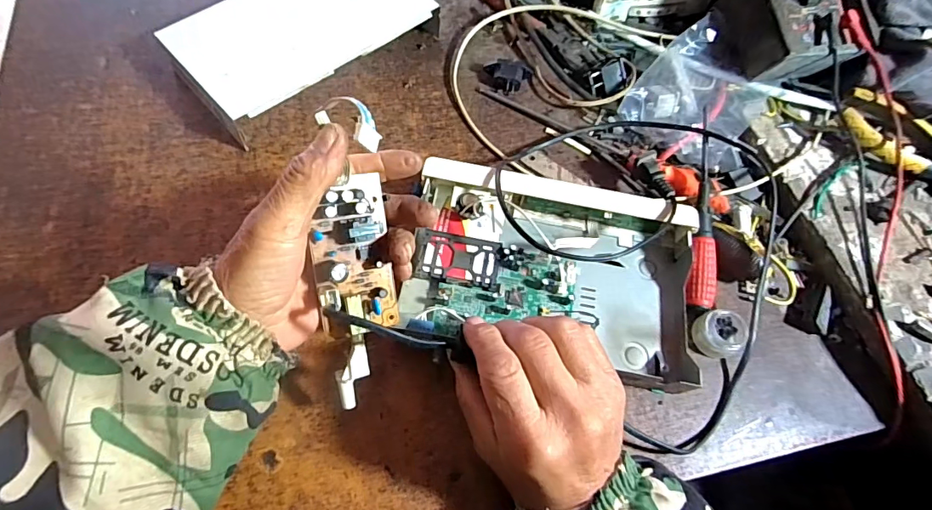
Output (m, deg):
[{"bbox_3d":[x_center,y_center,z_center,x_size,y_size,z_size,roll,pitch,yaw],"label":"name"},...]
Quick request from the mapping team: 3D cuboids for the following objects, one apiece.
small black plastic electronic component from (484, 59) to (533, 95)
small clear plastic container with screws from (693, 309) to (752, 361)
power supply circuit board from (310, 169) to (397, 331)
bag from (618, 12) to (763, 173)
[{"bbox_3d":[0.043,-0.173,0.458,0.046,0.017,0.033,-5,71,-4],"label":"small black plastic electronic component"},{"bbox_3d":[0.194,0.060,0.364,0.034,0.020,0.033,1,71,-2],"label":"small clear plastic container with screws"},{"bbox_3d":[-0.069,0.002,0.299,0.052,0.022,0.100,-11,100,-29],"label":"power supply circuit board"},{"bbox_3d":[0.220,-0.144,0.442,0.112,0.025,0.134,39,74,11],"label":"bag"}]

